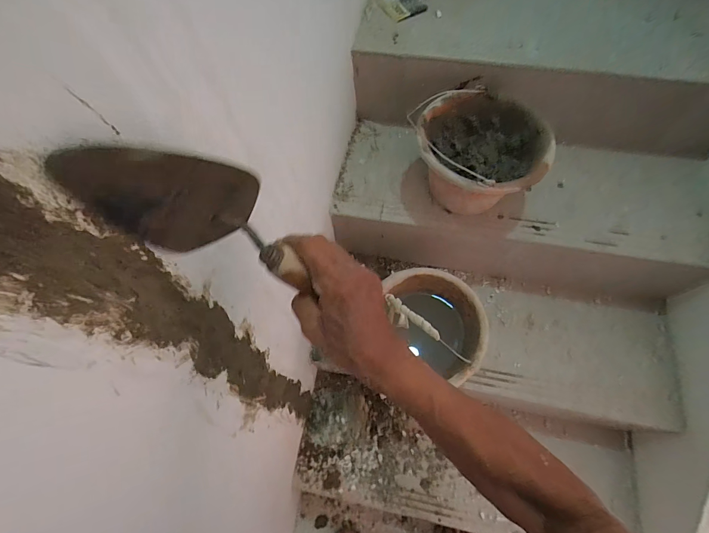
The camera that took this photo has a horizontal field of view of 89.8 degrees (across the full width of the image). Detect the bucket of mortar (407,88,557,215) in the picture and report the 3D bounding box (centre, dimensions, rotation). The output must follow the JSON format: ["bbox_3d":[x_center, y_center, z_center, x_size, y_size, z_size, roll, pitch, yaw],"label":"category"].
[{"bbox_3d":[0.243,-0.219,0.723,0.236,0.140,0.235,-1,65,2],"label":"bucket of mortar"}]

